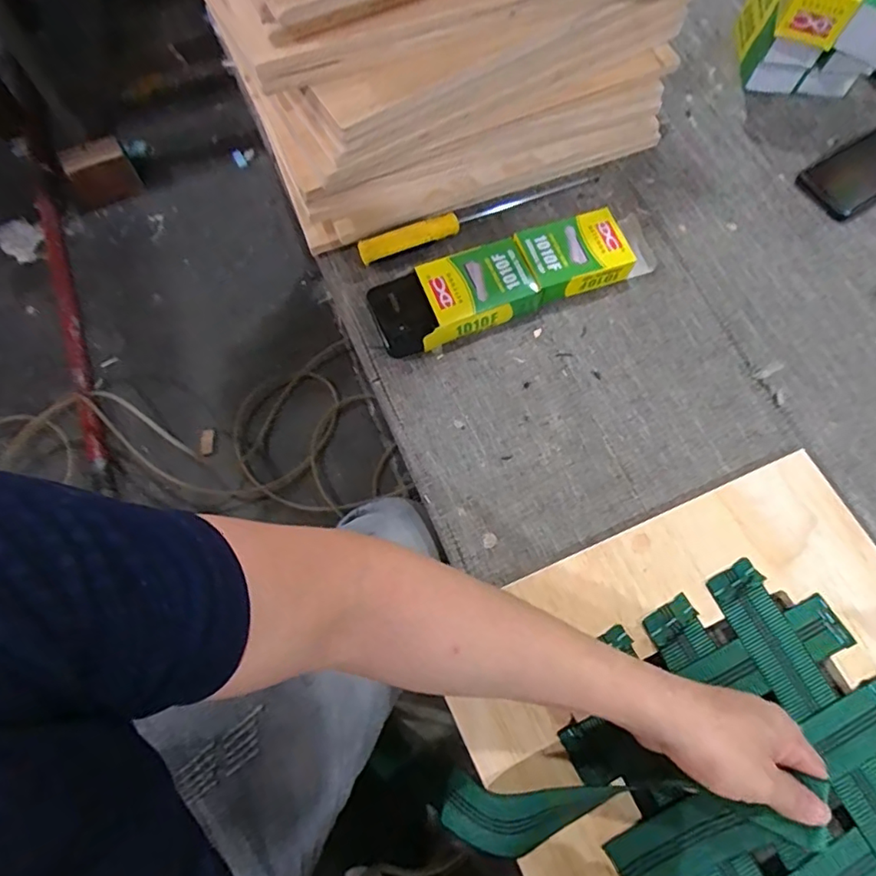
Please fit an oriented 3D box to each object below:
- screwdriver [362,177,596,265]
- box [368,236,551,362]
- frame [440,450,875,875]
[{"bbox_3d":[0.044,-0.251,0.618,0.281,0.025,0.023,-26,72,-10],"label":"screwdriver"},{"bbox_3d":[0.017,-0.146,0.579,0.168,0.036,0.086,-19,70,-8],"label":"box"},{"bbox_3d":[0.246,0.269,0.423,0.411,0.027,0.426,-22,71,-9],"label":"frame"}]

